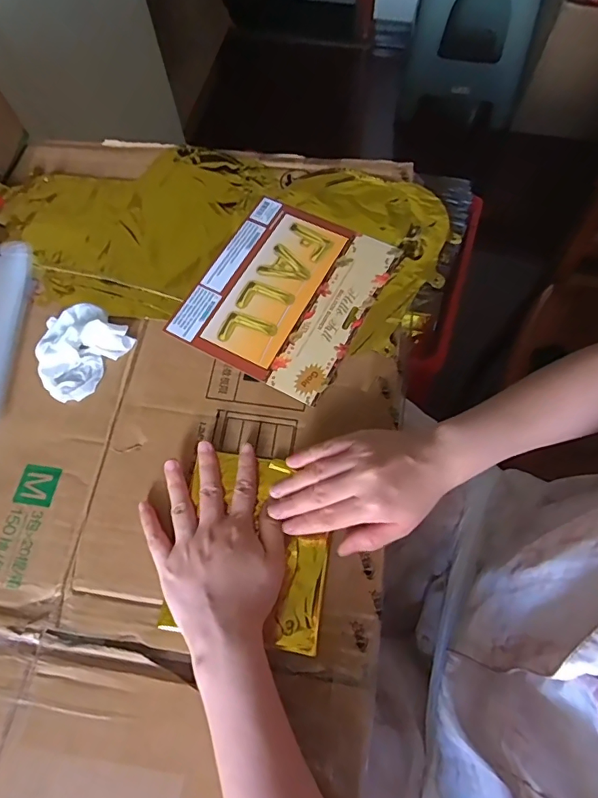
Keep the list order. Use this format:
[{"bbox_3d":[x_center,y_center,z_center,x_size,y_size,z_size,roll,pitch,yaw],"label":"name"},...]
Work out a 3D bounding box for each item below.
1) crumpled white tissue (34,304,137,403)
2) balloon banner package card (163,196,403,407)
[{"bbox_3d":[-0.207,-0.047,0.442,0.075,0.026,0.086,29,71,14],"label":"crumpled white tissue"},{"bbox_3d":[-0.012,-0.106,0.469,0.161,0.009,0.187,26,70,13],"label":"balloon banner package card"}]

